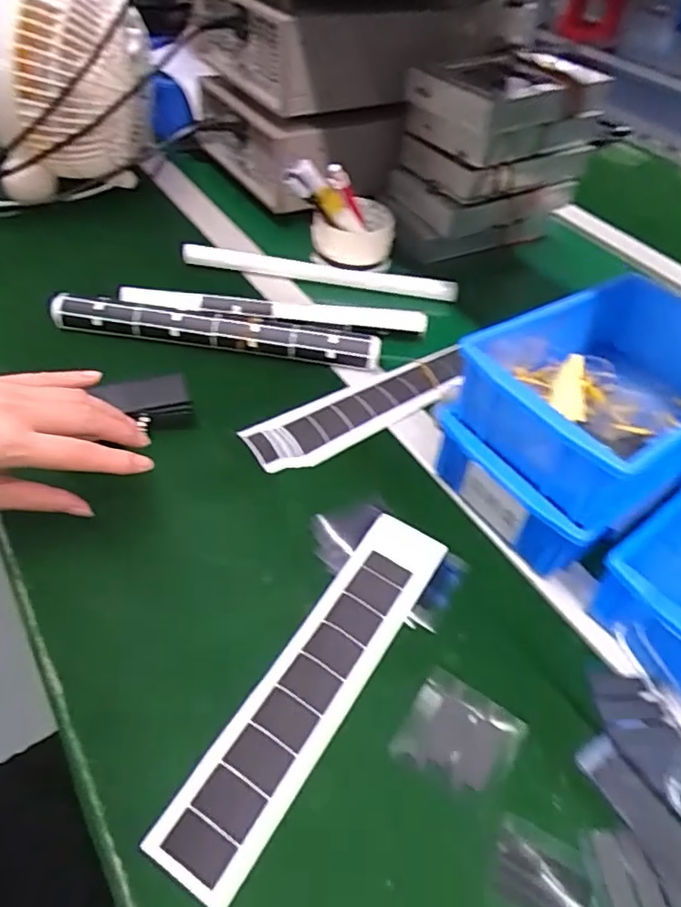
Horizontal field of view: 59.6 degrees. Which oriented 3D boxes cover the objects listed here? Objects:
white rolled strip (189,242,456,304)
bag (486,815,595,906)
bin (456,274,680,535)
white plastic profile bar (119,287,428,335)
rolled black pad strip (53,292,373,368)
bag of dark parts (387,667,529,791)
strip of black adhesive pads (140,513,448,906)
[{"bbox_3d":[-0.020,-0.194,0.635,0.291,0.022,0.013,7,48,-1],"label":"white rolled strip"},{"bbox_3d":[0.102,0.216,0.299,0.051,0.004,0.044,22,50,12],"label":"bag"},{"bbox_3d":[0.176,-0.039,0.412,0.165,0.068,0.135,-25,56,-26],"label":"bin"},{"bbox_3d":[-0.061,-0.135,0.567,0.287,0.011,0.022,3,48,-4],"label":"white plastic profile bar"},{"bbox_3d":[-0.112,-0.119,0.548,0.296,0.021,0.036,8,48,0],"label":"rolled black pad strip"},{"bbox_3d":[0.069,0.162,0.340,0.063,0.008,0.053,26,51,15],"label":"bag of dark parts"},{"bbox_3d":[-0.011,0.130,0.360,0.051,0.004,0.247,28,51,17],"label":"strip of black adhesive pads"}]

